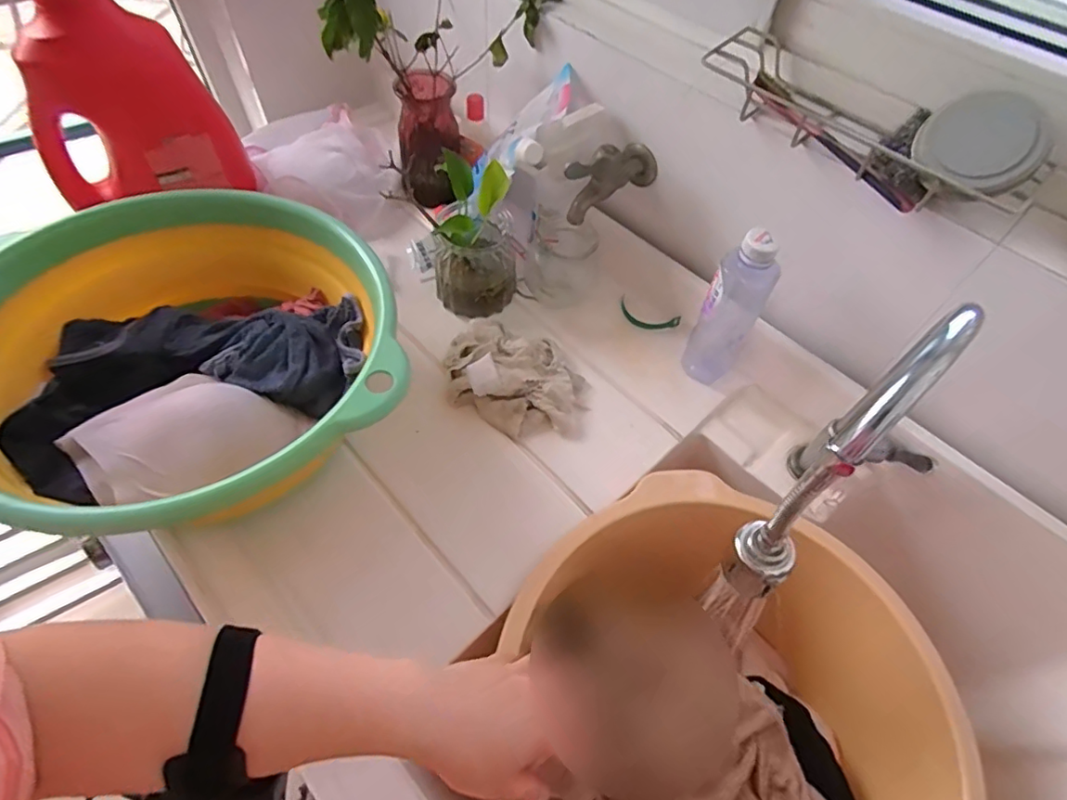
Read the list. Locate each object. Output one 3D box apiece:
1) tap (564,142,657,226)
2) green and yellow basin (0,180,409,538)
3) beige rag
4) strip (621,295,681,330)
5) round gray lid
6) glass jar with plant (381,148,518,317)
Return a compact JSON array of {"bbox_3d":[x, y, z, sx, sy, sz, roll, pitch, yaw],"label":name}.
[{"bbox_3d":[0.084,-0.246,0.623,0.042,0.069,0.127,40,63,21],"label":"tap"},{"bbox_3d":[-0.297,-0.034,0.511,0.316,0.120,0.336,1,57,-2],"label":"green and yellow basin"},{"bbox_3d":[-0.016,-0.028,0.614,0.157,0.044,0.133,12,57,5],"label":"beige rag"},{"bbox_3d":[0.138,-0.103,0.696,0.077,0.011,0.034,28,60,15],"label":"strip"},{"bbox_3d":[0.334,-0.190,0.424,0.077,0.011,0.078,-5,79,25],"label":"round gray lid"},{"bbox_3d":[-0.080,-0.186,0.642,0.098,0.148,0.122,-32,64,-21],"label":"glass jar with plant"}]

